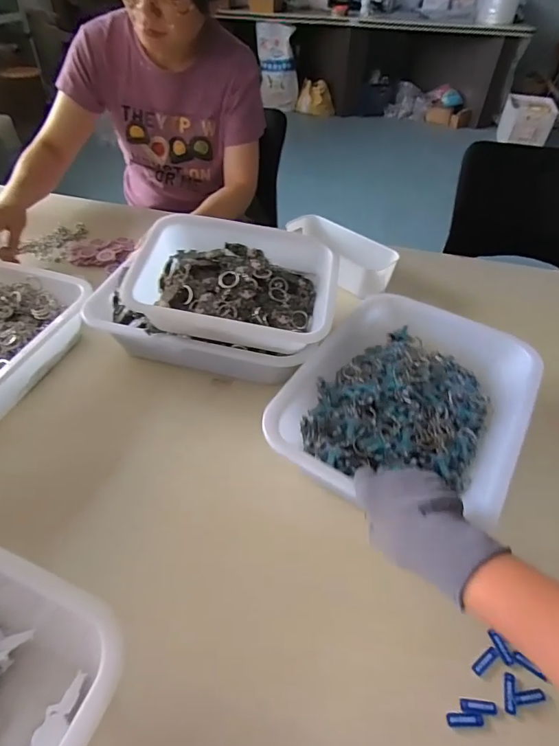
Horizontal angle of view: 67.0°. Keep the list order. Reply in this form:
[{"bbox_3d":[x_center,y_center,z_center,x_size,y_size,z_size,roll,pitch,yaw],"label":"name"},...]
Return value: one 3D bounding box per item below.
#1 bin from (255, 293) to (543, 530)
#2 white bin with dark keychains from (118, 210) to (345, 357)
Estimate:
[{"bbox_3d":[0.162,0.035,0.525,0.242,0.067,0.329,25,50,21],"label":"bin"},{"bbox_3d":[-0.058,-0.113,0.566,0.257,0.105,0.174,4,46,2],"label":"white bin with dark keychains"}]

